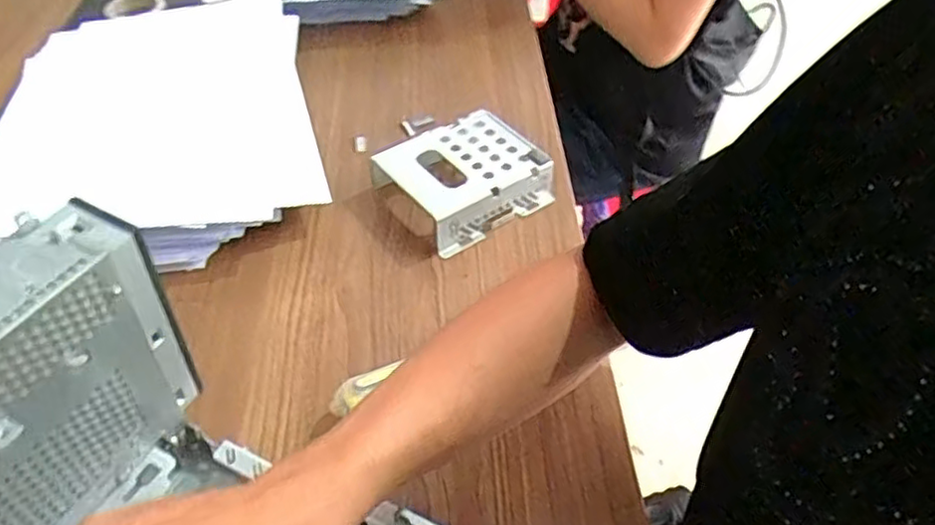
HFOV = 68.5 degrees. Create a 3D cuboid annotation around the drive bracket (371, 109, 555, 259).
[{"bbox_3d":[-0.004,-0.082,0.623,0.131,0.045,0.120,-29,54,-27],"label":"drive bracket"}]

